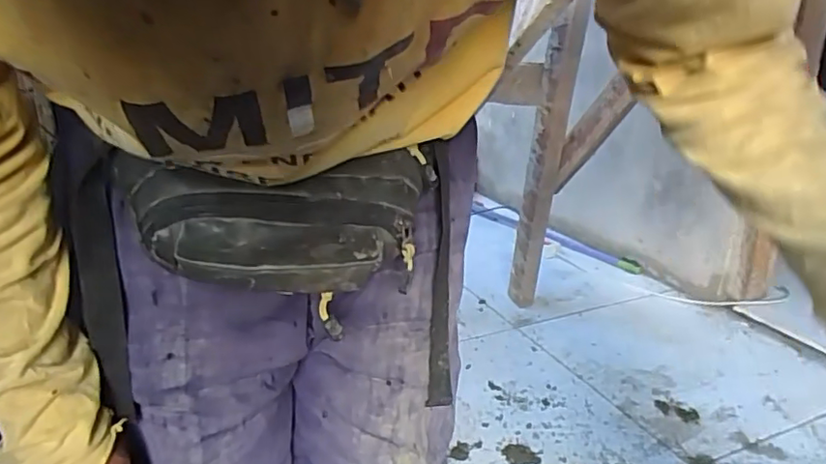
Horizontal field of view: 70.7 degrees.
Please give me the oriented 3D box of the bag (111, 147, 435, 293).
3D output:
[{"bbox_3d":[-0.089,-0.004,0.396,0.215,0.093,0.065,-3,19,-14],"label":"bag"}]

